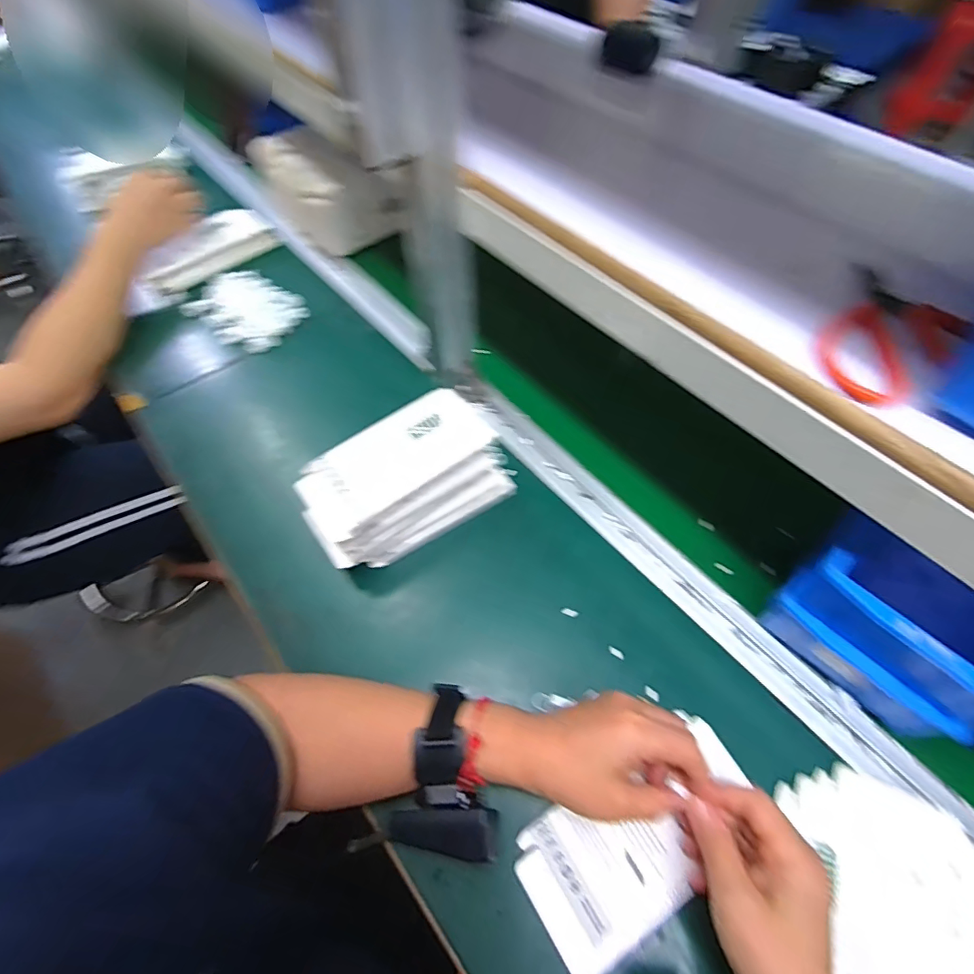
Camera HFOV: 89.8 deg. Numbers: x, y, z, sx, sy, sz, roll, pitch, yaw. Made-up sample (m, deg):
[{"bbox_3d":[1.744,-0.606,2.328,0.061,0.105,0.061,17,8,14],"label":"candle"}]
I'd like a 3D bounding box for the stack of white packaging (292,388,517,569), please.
[{"bbox_3d":[-0.073,-0.004,0.463,0.187,0.090,0.096,-30,63,-17],"label":"stack of white packaging"}]

